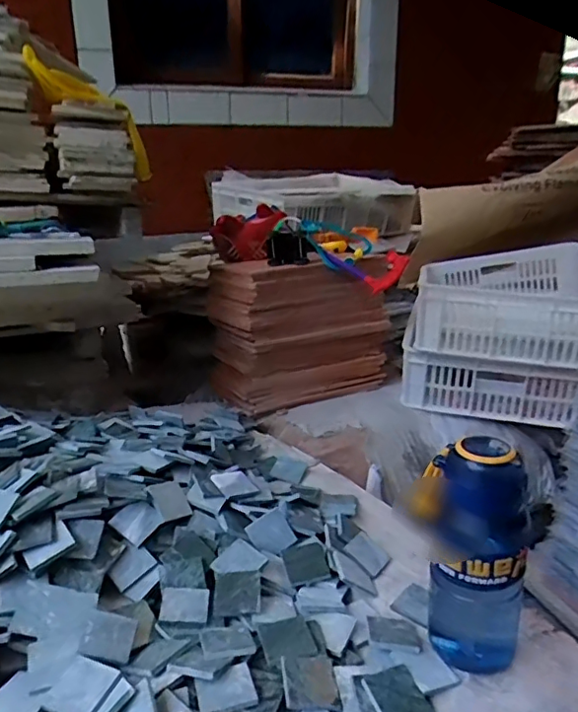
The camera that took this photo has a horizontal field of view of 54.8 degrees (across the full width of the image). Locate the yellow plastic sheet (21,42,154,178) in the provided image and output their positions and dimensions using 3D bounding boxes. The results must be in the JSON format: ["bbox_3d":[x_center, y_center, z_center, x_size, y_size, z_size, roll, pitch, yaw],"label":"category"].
[{"bbox_3d":[-0.310,-0.396,0.907,0.260,0.075,0.038,38,4,-36],"label":"yellow plastic sheet"}]

